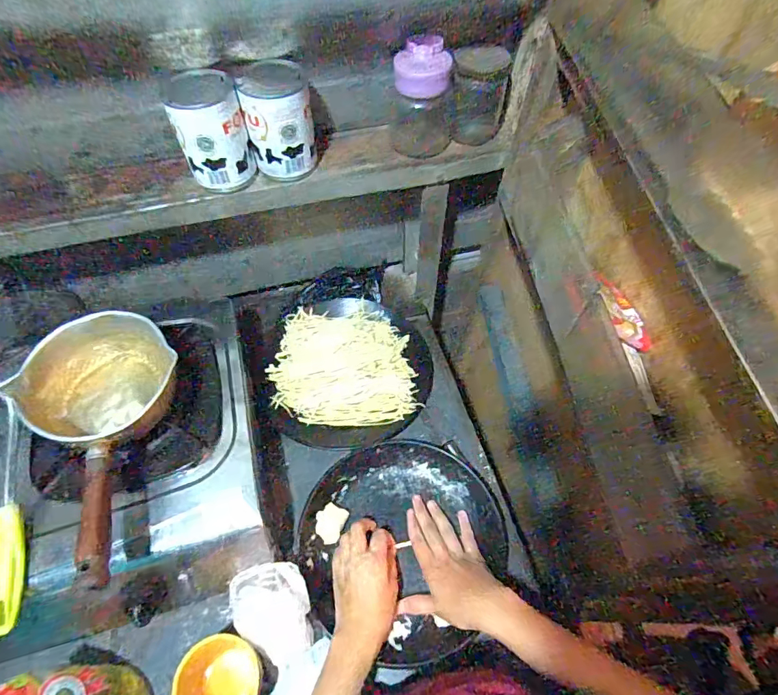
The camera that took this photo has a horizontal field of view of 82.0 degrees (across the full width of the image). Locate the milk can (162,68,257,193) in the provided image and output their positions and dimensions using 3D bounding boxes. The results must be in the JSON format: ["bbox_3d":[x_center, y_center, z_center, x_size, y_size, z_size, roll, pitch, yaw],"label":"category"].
[{"bbox_3d":[-0.195,-0.238,0.496,0.072,0.116,0.071,1,60,-2],"label":"milk can"}]

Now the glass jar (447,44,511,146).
[{"bbox_3d":[0.108,-0.303,0.540,0.065,0.101,0.059,16,61,6],"label":"glass jar"}]

